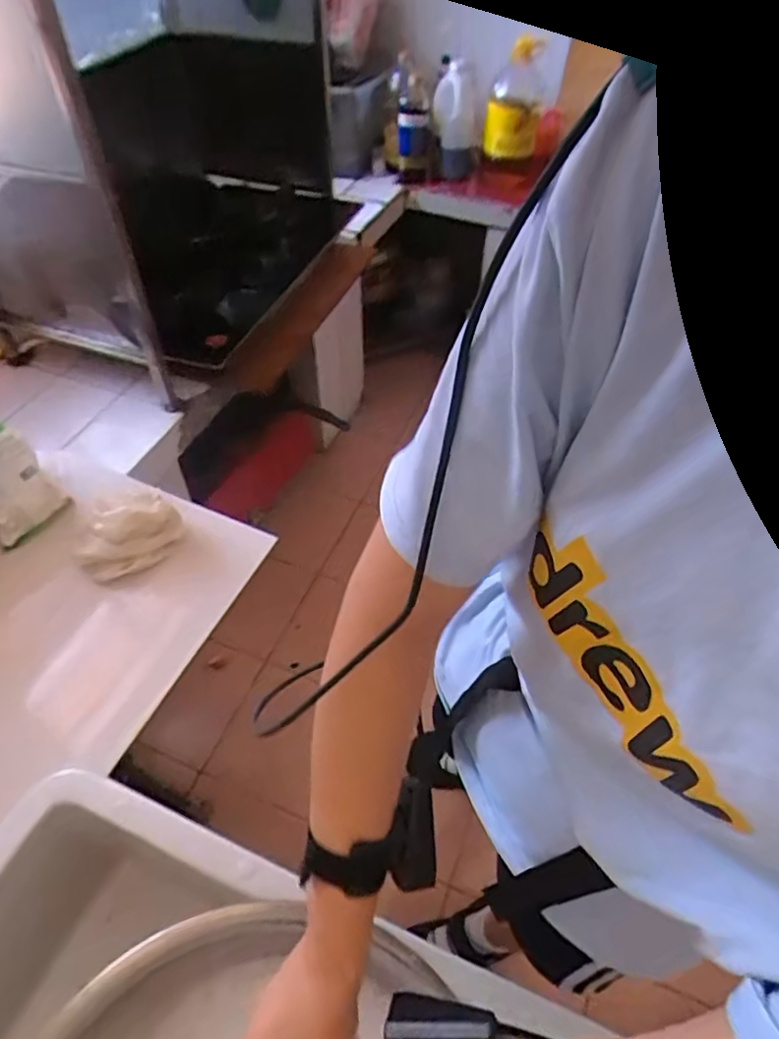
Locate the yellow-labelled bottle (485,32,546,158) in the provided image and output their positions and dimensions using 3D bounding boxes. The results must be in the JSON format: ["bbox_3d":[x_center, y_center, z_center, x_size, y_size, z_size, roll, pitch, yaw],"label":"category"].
[{"bbox_3d":[0.316,-1.047,1.532,0.134,0.232,0.115,11,50,8],"label":"yellow-labelled bottle"}]

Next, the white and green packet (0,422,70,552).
[{"bbox_3d":[-0.502,-0.039,0.801,0.040,0.150,0.110,7,47,40],"label":"white and green packet"}]

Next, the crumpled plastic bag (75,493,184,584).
[{"bbox_3d":[-0.349,0.015,0.812,0.131,0.068,0.089,-27,55,-22],"label":"crumpled plastic bag"}]

